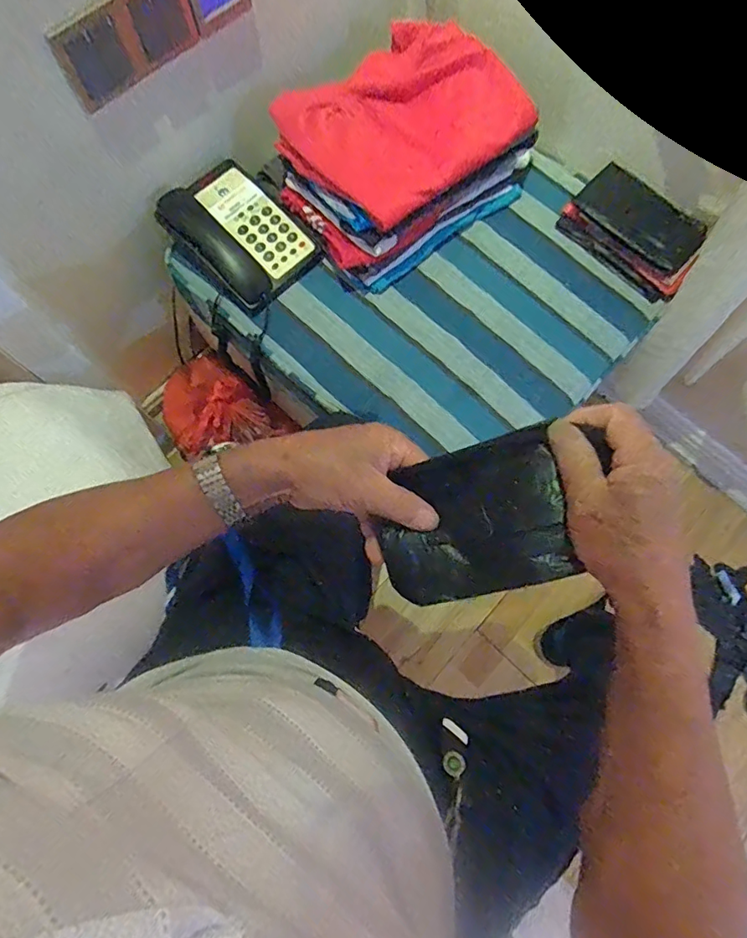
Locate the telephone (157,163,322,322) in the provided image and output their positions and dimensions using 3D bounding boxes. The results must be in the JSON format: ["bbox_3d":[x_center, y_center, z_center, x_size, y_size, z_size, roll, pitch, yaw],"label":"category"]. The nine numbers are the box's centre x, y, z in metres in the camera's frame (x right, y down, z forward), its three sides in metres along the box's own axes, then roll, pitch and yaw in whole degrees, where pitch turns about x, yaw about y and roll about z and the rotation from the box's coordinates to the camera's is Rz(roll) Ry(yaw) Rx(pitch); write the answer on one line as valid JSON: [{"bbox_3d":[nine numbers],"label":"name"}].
[{"bbox_3d":[-0.195,-0.343,0.763,0.152,0.059,0.213,-43,79,-12],"label":"telephone"}]

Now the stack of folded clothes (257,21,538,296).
[{"bbox_3d":[0.041,-0.451,0.752,0.338,0.164,0.237,-36,78,-10],"label":"stack of folded clothes"}]

